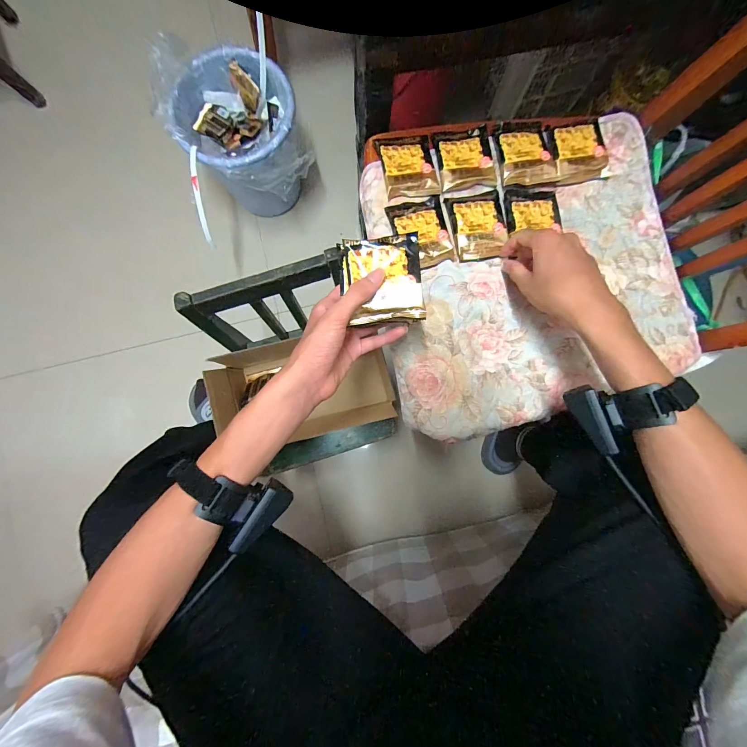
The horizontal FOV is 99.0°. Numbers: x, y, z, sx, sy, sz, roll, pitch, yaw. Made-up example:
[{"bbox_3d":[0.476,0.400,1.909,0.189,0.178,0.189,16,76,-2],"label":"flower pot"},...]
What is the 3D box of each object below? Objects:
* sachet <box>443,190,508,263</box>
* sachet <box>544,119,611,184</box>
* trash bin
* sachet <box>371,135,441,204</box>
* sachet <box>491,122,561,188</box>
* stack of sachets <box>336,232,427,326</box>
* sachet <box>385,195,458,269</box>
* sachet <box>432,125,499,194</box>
[{"bbox_3d":[0.144,-0.203,0.436,0.074,0.014,0.091,-10,86,-1],"label":"sachet"},{"bbox_3d":[0.289,-0.312,0.448,0.078,0.011,0.082,-7,85,-1],"label":"sachet"},{"bbox_3d":[-0.288,-0.525,0.773,0.248,0.265,0.272,-22,86,-2],"label":"trash bin"},{"bbox_3d":[0.048,-0.284,0.434,0.074,0.014,0.086,-12,86,-2],"label":"sachet"},{"bbox_3d":[0.213,-0.310,0.447,0.078,0.020,0.098,-10,86,-1],"label":"sachet"},{"bbox_3d":[0.008,-0.094,0.323,0.079,0.020,0.082,-6,85,-1],"label":"stack of sachets"},{"bbox_3d":[0.066,-0.192,0.431,0.074,0.014,0.095,-15,86,-2],"label":"sachet"},{"bbox_3d":[0.126,-0.296,0.439,0.074,0.011,0.088,-9,86,-1],"label":"sachet"}]

